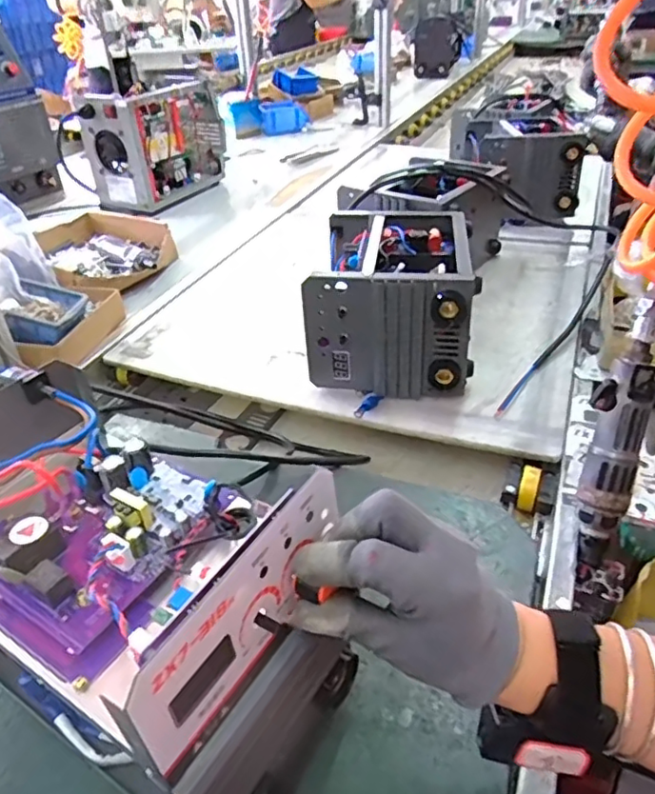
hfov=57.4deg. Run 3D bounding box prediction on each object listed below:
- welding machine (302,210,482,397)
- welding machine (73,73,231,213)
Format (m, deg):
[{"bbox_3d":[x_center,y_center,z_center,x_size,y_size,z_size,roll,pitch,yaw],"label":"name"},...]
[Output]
[{"bbox_3d":[0.085,-0.134,0.779,0.187,0.156,0.243,4,37,8],"label":"welding machine"},{"bbox_3d":[-0.378,-0.565,1.324,0.148,0.219,0.321,16,41,24],"label":"welding machine"}]

